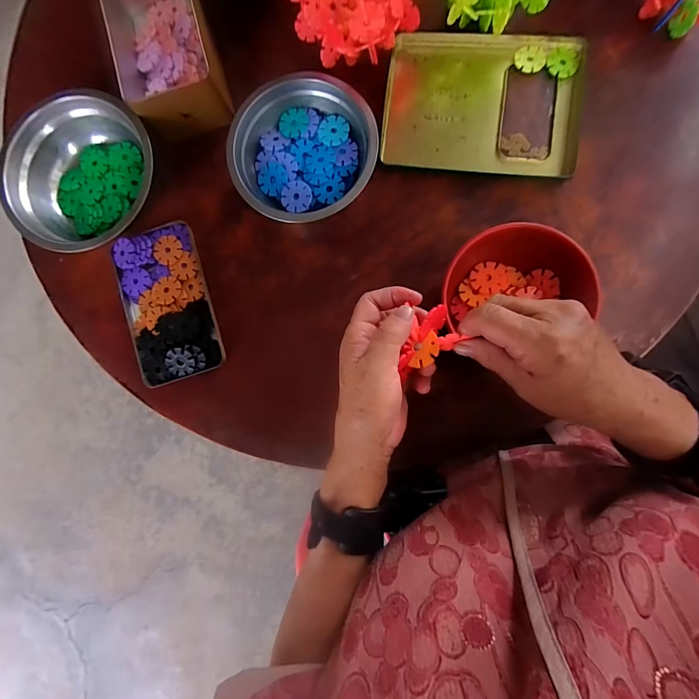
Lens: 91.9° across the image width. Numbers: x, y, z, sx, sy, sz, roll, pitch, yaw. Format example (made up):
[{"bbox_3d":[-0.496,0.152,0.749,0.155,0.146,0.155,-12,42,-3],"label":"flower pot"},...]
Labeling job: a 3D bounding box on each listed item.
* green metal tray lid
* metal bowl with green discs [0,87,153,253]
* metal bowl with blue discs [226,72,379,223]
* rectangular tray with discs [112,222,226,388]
[{"bbox_3d":[0.141,-0.262,0.360,0.198,0.015,0.145,8,88,6],"label":"green metal tray lid"},{"bbox_3d":[-0.282,-0.182,0.361,0.158,0.046,0.153,0,87,5],"label":"metal bowl with green discs"},{"bbox_3d":[-0.047,-0.202,0.350,0.141,0.043,0.137,0,87,5],"label":"metal bowl with blue discs"},{"bbox_3d":[-0.202,-0.052,0.368,0.094,0.017,0.169,-17,86,4],"label":"rectangular tray with discs"}]

